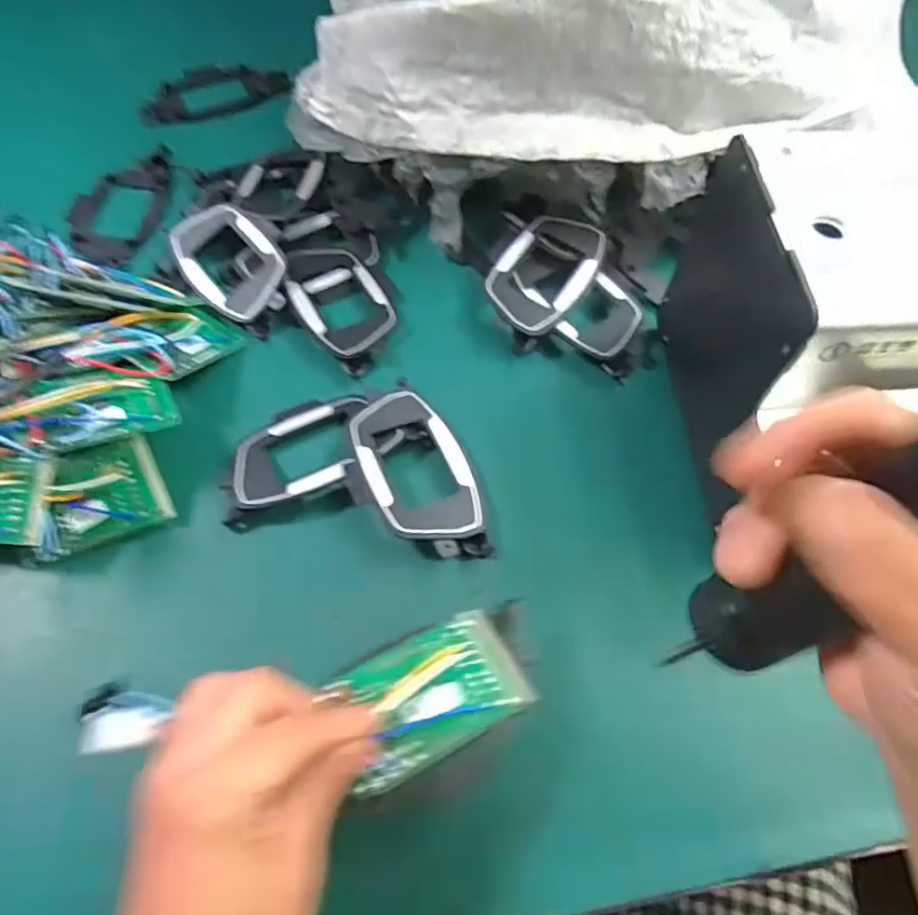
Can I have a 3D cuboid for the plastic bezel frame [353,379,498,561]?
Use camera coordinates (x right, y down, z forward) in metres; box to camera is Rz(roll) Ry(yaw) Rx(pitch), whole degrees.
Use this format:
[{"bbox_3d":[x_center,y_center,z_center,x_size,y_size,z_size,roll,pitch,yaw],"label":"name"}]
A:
[{"bbox_3d":[-0.024,0.008,0.365,0.057,0.019,0.113,-18,62,-11],"label":"plastic bezel frame"}]

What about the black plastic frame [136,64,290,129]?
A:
[{"bbox_3d":[-0.213,-0.320,0.556,0.127,0.013,0.065,-19,63,-11],"label":"black plastic frame"}]

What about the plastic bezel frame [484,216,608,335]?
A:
[{"bbox_3d":[0.058,-0.125,0.432,0.061,0.018,0.097,33,65,17],"label":"plastic bezel frame"}]

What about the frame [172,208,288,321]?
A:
[{"bbox_3d":[-0.159,-0.139,0.437,0.059,0.017,0.102,-40,68,-20],"label":"frame"}]

